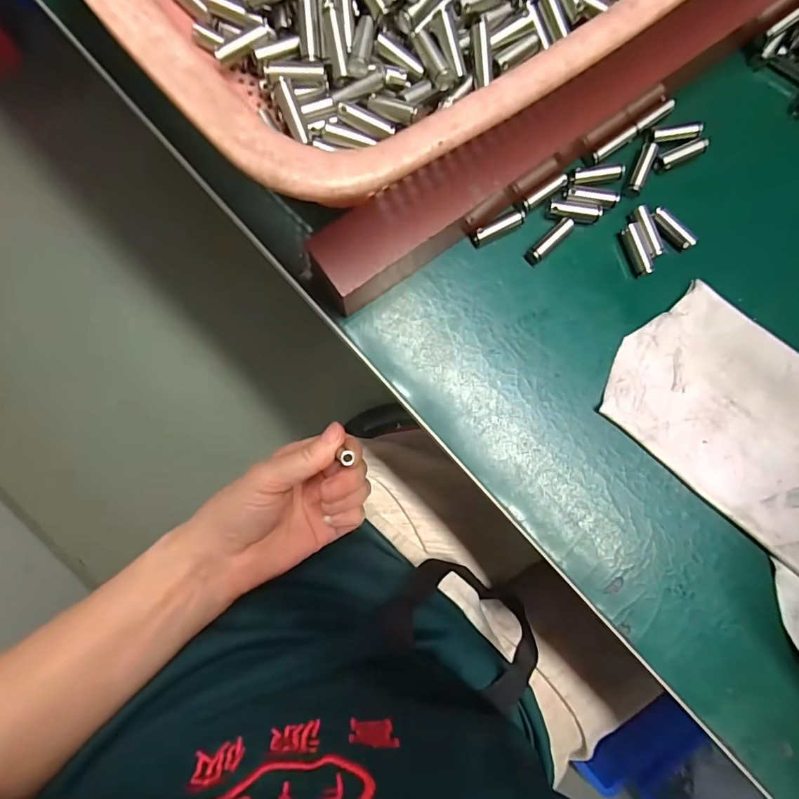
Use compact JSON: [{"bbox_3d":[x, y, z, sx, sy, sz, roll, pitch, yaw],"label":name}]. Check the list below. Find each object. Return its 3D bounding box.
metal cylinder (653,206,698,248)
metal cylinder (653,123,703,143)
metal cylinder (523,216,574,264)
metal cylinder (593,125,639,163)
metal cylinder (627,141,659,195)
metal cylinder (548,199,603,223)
[{"bbox_3d":[0.129,-0.081,0.213,0.023,0.006,0.006,45,87,-2],"label":"metal cylinder"},{"bbox_3d":[0.131,-0.126,0.213,0.023,0.004,0.006,-12,90,-3],"label":"metal cylinder"},{"bbox_3d":[0.070,-0.074,0.213,0.026,0.008,0.007,-43,92,-3],"label":"metal cylinder"},{"bbox_3d":[0.102,-0.120,0.211,0.025,0.004,0.005,-35,91,-3],"label":"metal cylinder"},{"bbox_3d":[0.115,-0.109,0.215,0.007,0.005,0.025,24,88,-3],"label":"metal cylinder"},{"bbox_3d":[0.081,-0.088,0.213,0.025,0.007,0.008,5,89,-3],"label":"metal cylinder"}]

